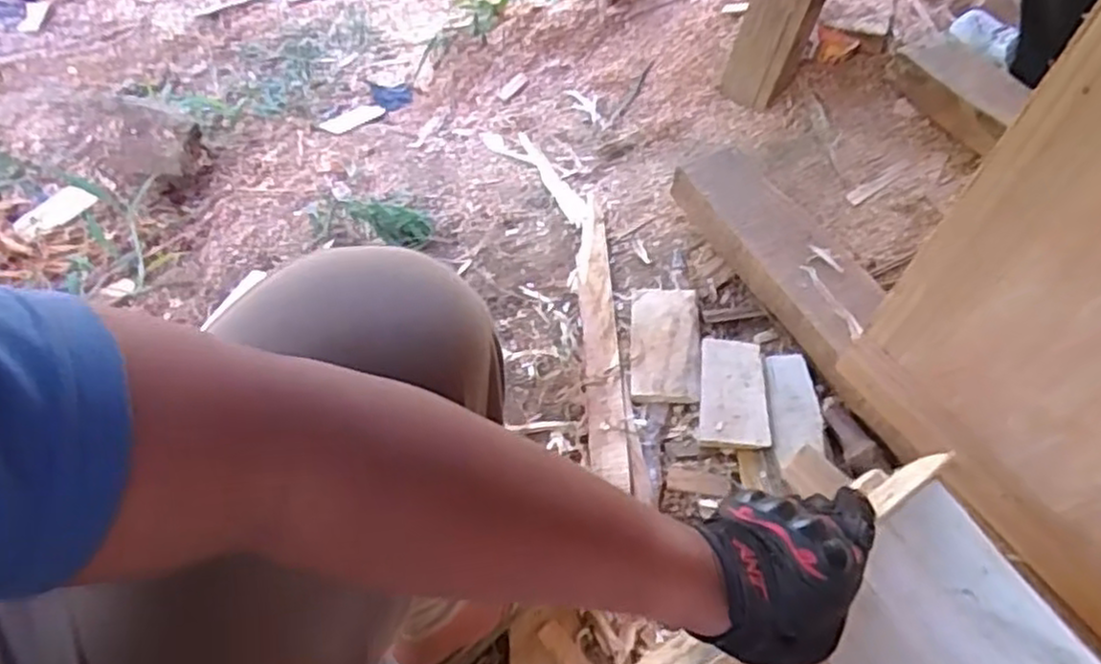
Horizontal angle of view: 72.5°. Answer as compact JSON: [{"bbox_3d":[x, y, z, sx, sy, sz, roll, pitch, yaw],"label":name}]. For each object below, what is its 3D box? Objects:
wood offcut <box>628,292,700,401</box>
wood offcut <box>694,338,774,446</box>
[{"bbox_3d":[0.154,0.012,1.007,0.091,0.018,0.180,5,62,2],"label":"wood offcut"},{"bbox_3d":[0.234,0.078,0.961,0.084,0.022,0.145,7,62,3],"label":"wood offcut"}]

